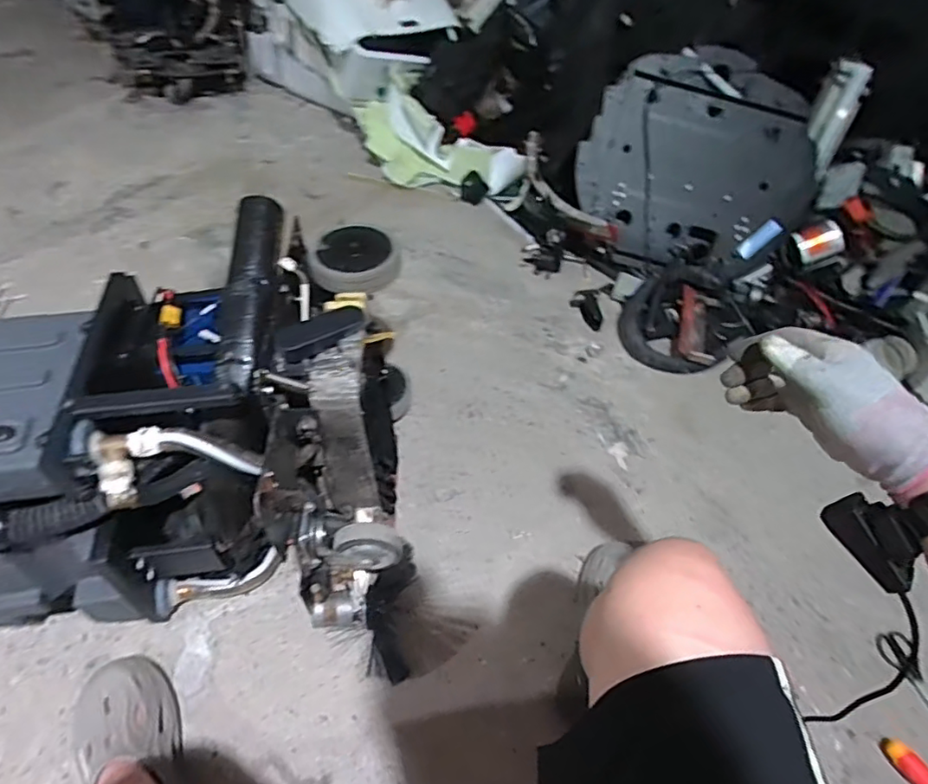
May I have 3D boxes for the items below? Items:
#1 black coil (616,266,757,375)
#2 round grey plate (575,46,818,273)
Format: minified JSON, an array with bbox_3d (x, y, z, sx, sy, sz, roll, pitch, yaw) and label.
[{"bbox_3d":[0.491,-0.160,1.320,0.259,0.045,0.242,-3,68,8],"label":"black coil"},{"bbox_3d":[0.531,-0.528,1.345,0.514,0.470,0.083,13,21,11],"label":"round grey plate"}]

